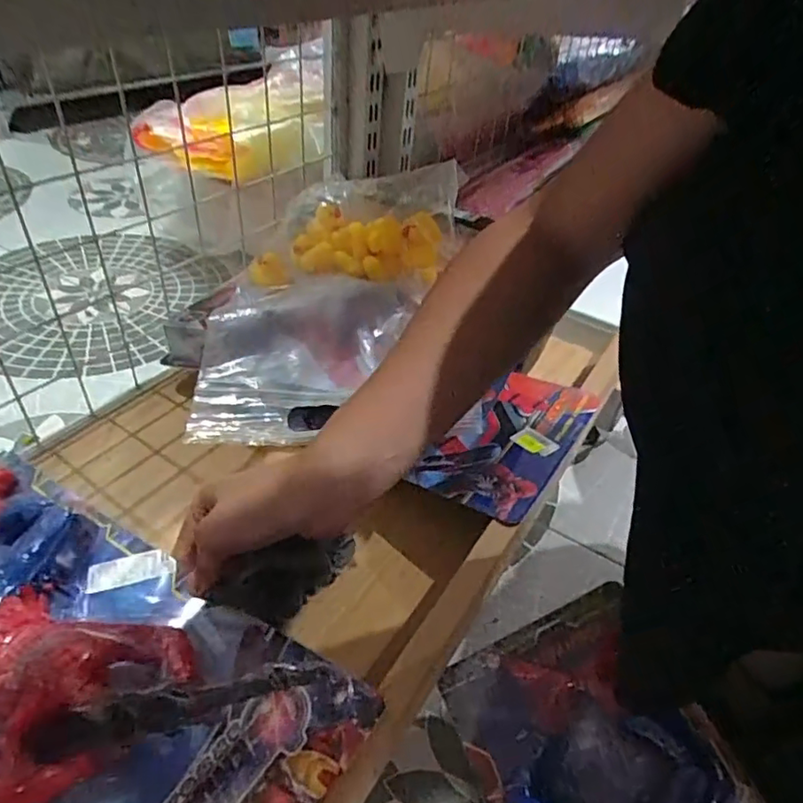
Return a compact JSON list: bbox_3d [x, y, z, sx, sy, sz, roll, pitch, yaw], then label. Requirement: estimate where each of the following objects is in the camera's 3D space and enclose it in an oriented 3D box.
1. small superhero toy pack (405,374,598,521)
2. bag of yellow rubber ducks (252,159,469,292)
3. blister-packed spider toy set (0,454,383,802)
[{"bbox_3d":[0.090,0.027,0.467,0.086,0.018,0.169,28,45,23],"label":"small superhero toy pack"},{"bbox_3d":[-0.037,-0.144,0.516,0.193,0.091,0.100,-3,41,-12],"label":"bag of yellow rubber ducks"},{"bbox_3d":[-0.195,0.125,0.320,0.348,0.061,0.151,22,42,27],"label":"blister-packed spider toy set"}]

